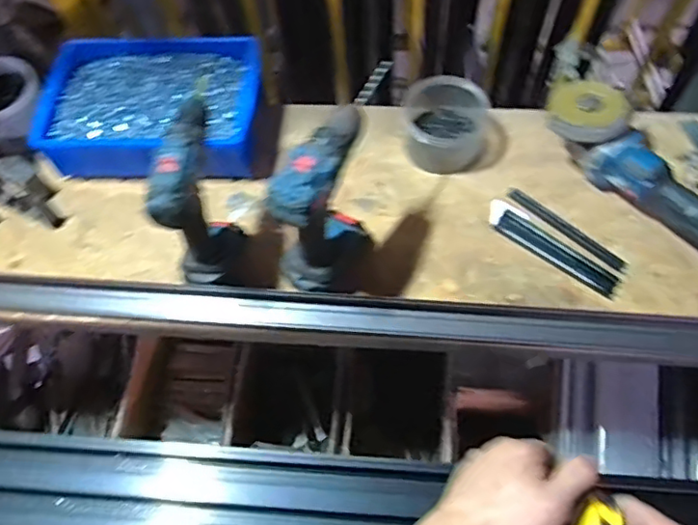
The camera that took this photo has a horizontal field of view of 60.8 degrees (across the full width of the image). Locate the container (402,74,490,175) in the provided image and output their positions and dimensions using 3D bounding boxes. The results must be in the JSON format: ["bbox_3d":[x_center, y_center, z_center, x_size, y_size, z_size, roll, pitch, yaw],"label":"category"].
[{"bbox_3d":[0.134,-0.200,0.843,0.120,0.067,0.123,-1,62,1],"label":"container"}]

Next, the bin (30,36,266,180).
[{"bbox_3d":[-0.273,-0.222,0.867,0.305,0.084,0.234,-1,62,1],"label":"bin"}]

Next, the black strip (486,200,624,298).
[{"bbox_3d":[0.264,-0.021,0.778,0.187,0.008,0.041,36,69,18],"label":"black strip"}]

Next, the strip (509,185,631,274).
[{"bbox_3d":[0.288,-0.047,0.788,0.178,0.004,0.019,40,70,20],"label":"strip"}]

